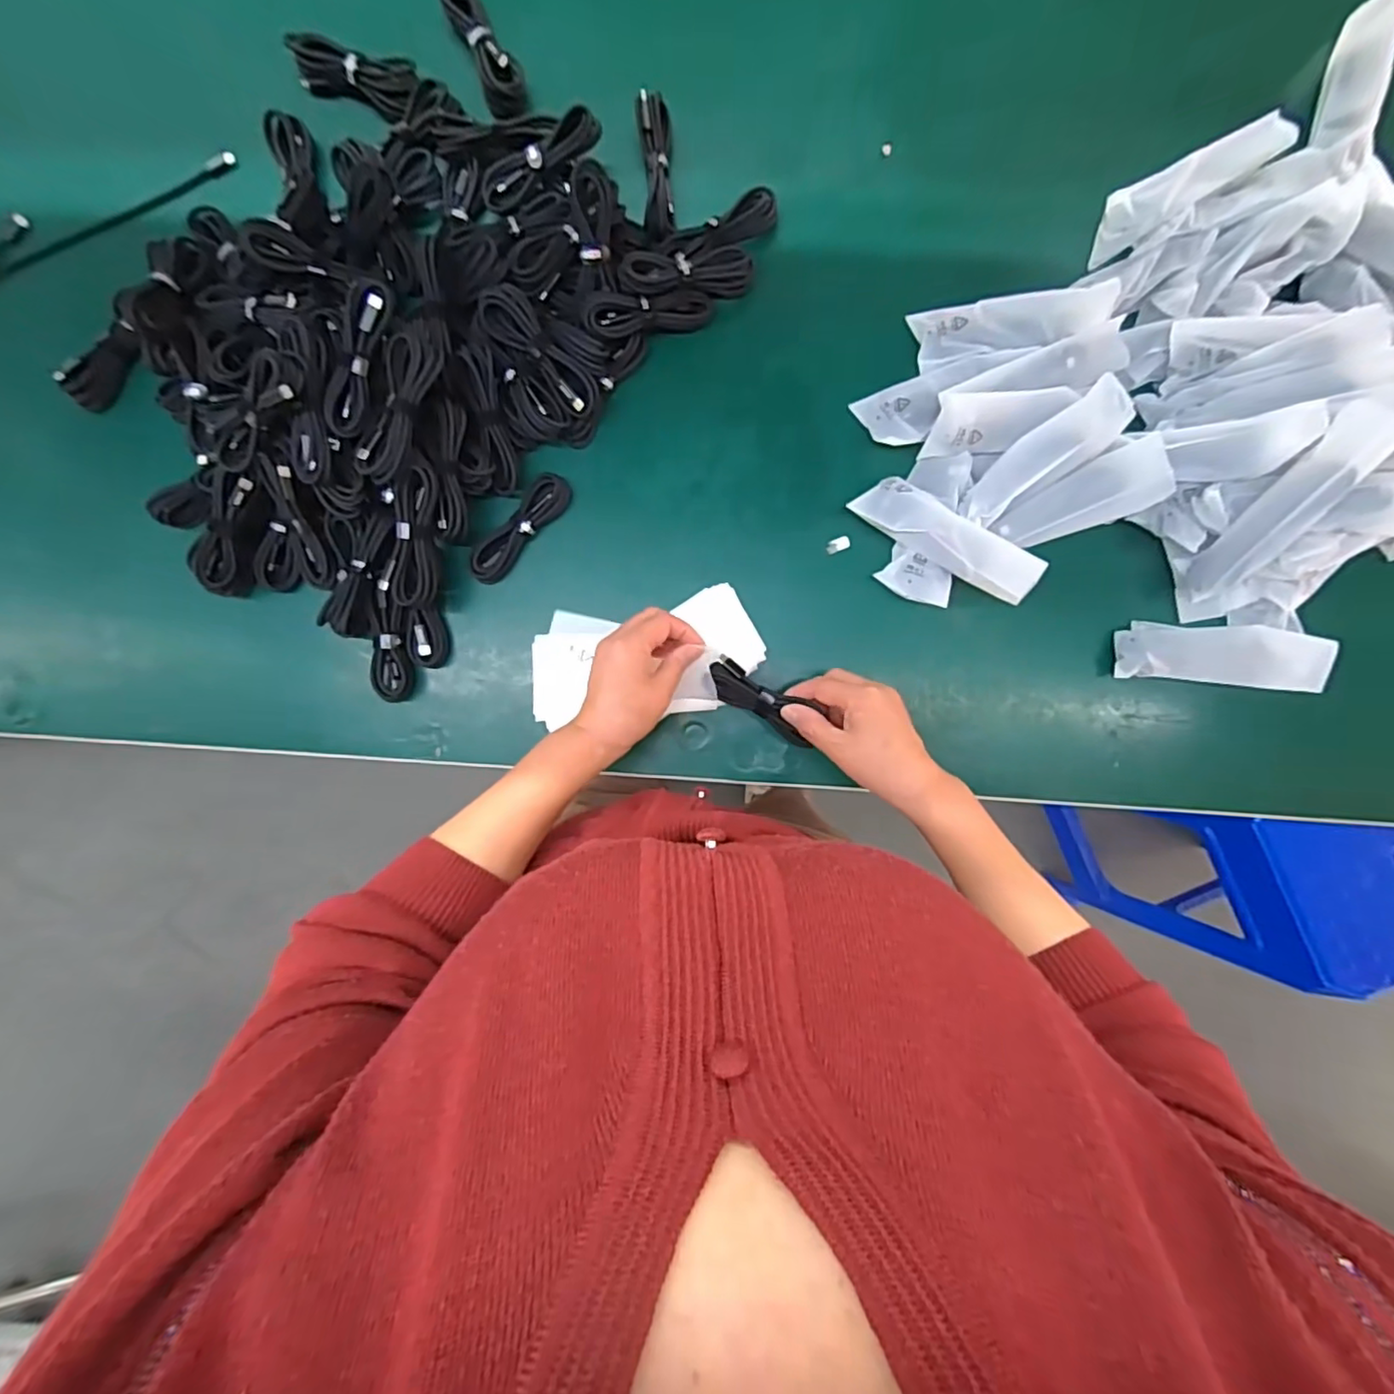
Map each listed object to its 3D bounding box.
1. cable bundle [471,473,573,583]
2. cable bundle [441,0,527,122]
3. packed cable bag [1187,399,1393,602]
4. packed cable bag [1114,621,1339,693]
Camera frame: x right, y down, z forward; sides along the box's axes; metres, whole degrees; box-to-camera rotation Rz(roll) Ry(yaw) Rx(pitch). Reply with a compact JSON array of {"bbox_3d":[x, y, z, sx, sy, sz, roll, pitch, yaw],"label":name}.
[{"bbox_3d":[-0.155,-0.148,0.531,0.033,0.018,0.111,42,93,0],"label":"cable bundle"},{"bbox_3d":[-0.180,-0.555,0.518,0.035,0.022,0.118,-25,91,3],"label":"cable bundle"},{"bbox_3d":[0.440,-0.139,0.454,0.036,0.022,0.152,31,124,0],"label":"packed cable bag"},{"bbox_3d":[0.435,-0.035,0.506,0.153,0.019,0.048,5,96,9],"label":"packed cable bag"}]

